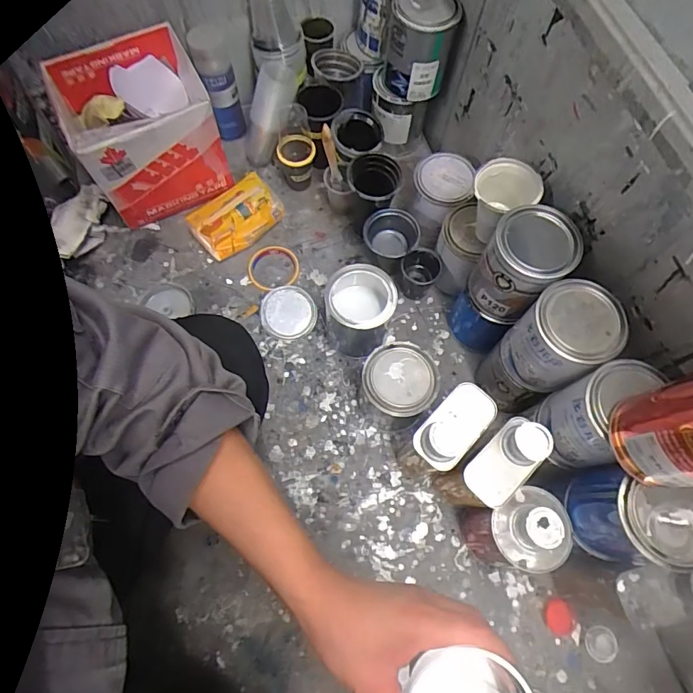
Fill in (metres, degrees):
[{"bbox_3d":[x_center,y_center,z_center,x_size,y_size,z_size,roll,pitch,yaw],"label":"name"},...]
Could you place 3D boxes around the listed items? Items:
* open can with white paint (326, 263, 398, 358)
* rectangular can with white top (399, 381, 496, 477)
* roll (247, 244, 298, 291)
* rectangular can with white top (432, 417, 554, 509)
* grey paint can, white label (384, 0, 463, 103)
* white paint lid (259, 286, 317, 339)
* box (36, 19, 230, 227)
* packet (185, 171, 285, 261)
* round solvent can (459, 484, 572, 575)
[{"bbox_3d":[0.021,-0.057,0.758,0.099,0.134,0.108,1,70,-2],"label":"open can with white paint"},{"bbox_3d":[0.131,0.120,0.651,0.071,0.214,0.114,42,74,12],"label":"rectangular can with white top"},{"bbox_3d":[-0.133,-0.144,0.838,0.093,0.026,0.099,1,70,-2],"label":"roll"},{"bbox_3d":[0.193,0.167,0.633,0.116,0.205,0.063,-41,76,-15],"label":"rectangular can with white top"},{"bbox_3d":[0.121,-0.507,0.778,0.107,0.126,0.105,1,70,-2],"label":"grey paint can, white label"},{"bbox_3d":[-0.102,-0.058,0.814,0.095,0.021,0.090,1,70,-2],"label":"white paint lid"},{"bbox_3d":[-0.359,-0.393,0.838,0.229,0.184,0.229,-24,72,-10],"label":"box"},{"bbox_3d":[-0.205,-0.241,0.859,0.160,0.052,0.103,-41,76,-15],"label":"packet"},{"bbox_3d":[0.228,0.248,0.623,0.094,0.183,0.100,-2,70,-3],"label":"round solvent can"}]

